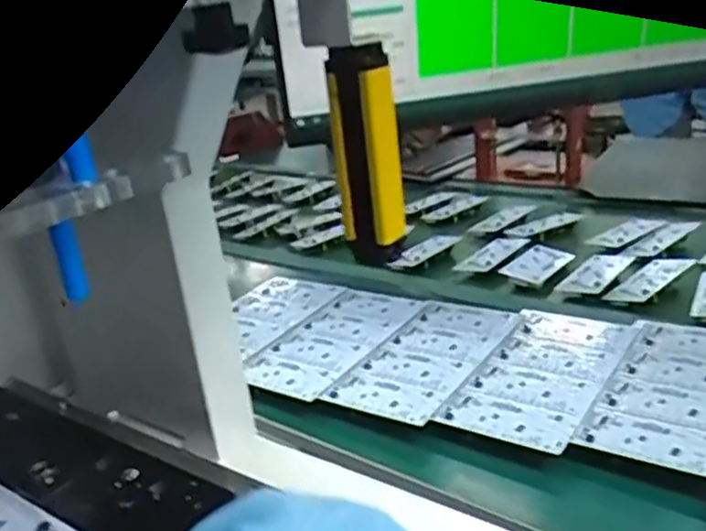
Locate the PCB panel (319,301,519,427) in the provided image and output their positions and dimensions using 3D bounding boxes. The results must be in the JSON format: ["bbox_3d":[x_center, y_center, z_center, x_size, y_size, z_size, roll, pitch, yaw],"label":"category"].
[{"bbox_3d":[0.073,0.088,0.682,0.107,0.006,0.208,13,36,40],"label":"PCB panel"}]

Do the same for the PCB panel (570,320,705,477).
[{"bbox_3d":[0.290,0.107,0.612,0.116,0.009,0.230,13,36,33],"label":"PCB panel"}]

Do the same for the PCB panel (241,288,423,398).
[{"bbox_3d":[-0.021,0.076,0.732,0.105,0.004,0.197,13,36,40],"label":"PCB panel"}]

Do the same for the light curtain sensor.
[{"bbox_3d":[0.009,-0.058,0.367,0.035,0.117,0.024,8,32,32],"label":"light curtain sensor"}]

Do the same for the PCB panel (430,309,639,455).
[{"bbox_3d":[0.175,0.098,0.641,0.112,0.009,0.209,14,36,36],"label":"PCB panel"}]

